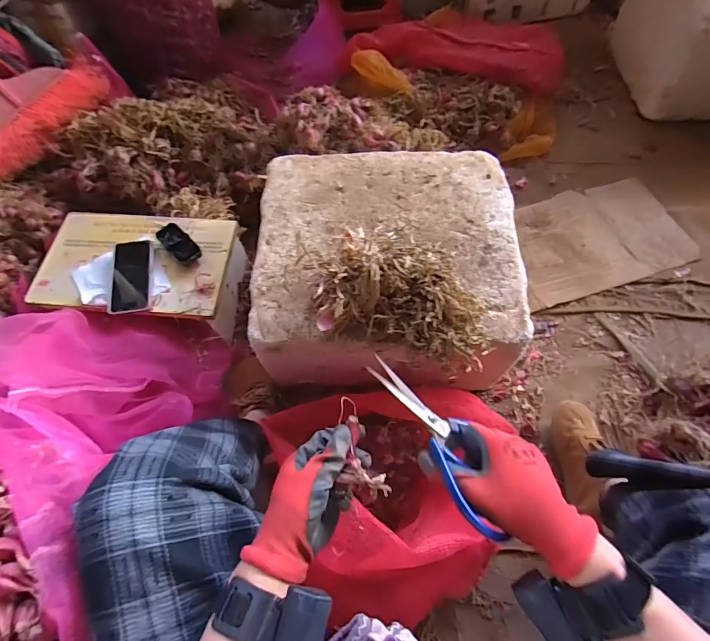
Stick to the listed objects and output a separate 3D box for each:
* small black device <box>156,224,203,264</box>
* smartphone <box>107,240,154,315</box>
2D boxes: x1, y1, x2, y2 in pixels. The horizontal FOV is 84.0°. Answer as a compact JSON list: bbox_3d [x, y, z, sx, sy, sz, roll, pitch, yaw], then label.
[{"bbox_3d":[-0.356,-0.155,0.800,0.048,0.019,0.099,-43,70,-16],"label":"small black device"},{"bbox_3d":[-0.446,-0.090,0.791,0.080,0.010,0.158,-5,71,-11],"label":"smartphone"}]

